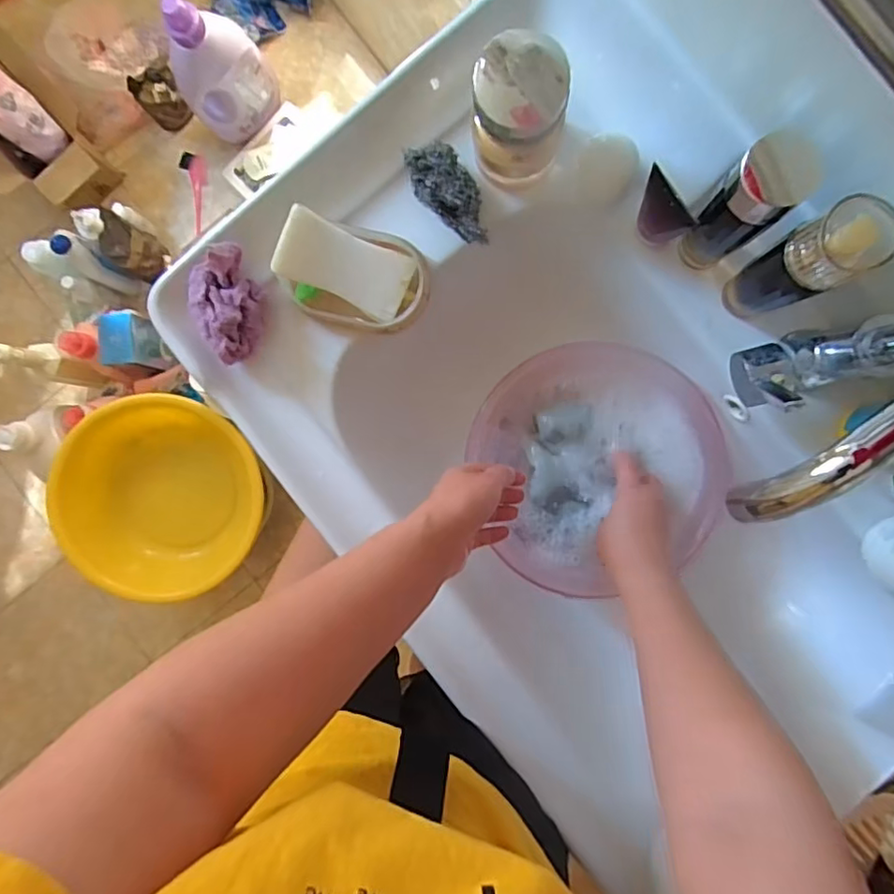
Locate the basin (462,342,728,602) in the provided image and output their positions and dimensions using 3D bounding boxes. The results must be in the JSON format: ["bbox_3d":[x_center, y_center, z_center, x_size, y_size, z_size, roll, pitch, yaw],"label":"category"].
[{"bbox_3d":[0.146,0.016,0.582,0.221,0.063,0.234,0,88,0],"label":"basin"}]

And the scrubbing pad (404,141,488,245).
[{"bbox_3d":[0.004,-0.220,0.511,0.041,0.031,0.098,-37,89,3],"label":"scrubbing pad"}]

